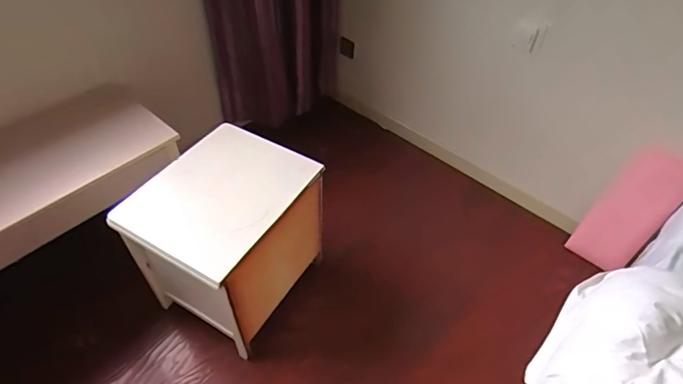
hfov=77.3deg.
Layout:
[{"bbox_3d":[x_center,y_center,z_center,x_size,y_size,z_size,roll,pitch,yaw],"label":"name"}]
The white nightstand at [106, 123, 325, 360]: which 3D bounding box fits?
[{"bbox_3d":[-0.356,0.155,1.410,0.414,0.478,0.500,24,51,19],"label":"white nightstand"}]

